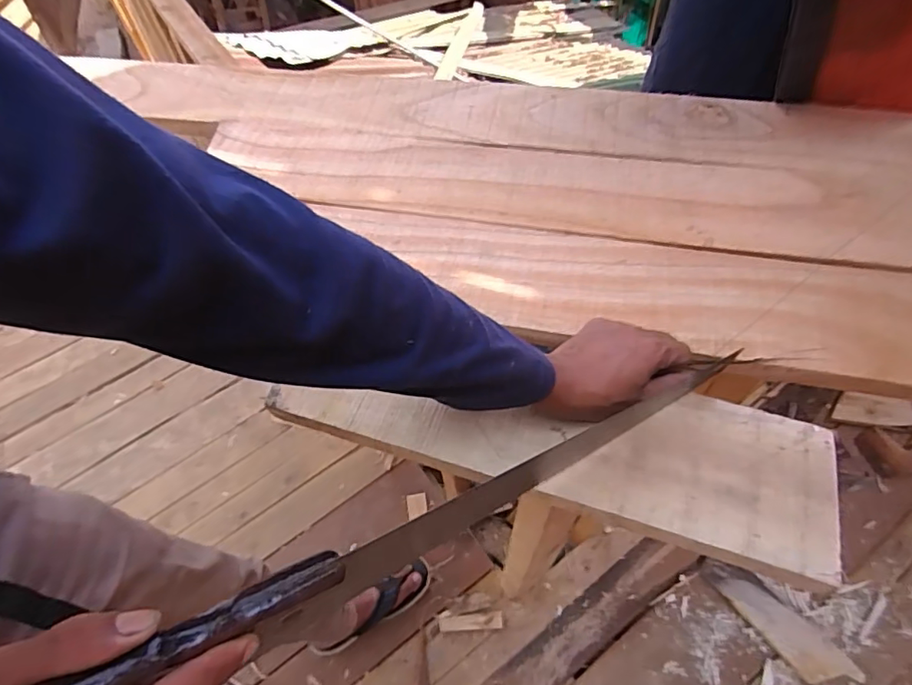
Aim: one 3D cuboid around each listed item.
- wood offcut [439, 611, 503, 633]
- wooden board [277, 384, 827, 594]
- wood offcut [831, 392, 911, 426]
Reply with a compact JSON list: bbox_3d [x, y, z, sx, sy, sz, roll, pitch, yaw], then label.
[{"bbox_3d":[0.028,0.544,1.042,0.122,0.009,0.029,-5,58,1],"label":"wood offcut"},{"bbox_3d":[0.072,0.068,0.439,0.432,0.014,0.120,15,60,13],"label":"wooden board"},{"bbox_3d":[0.936,0.149,1.200,0.163,0.020,0.065,6,59,8],"label":"wood offcut"}]

